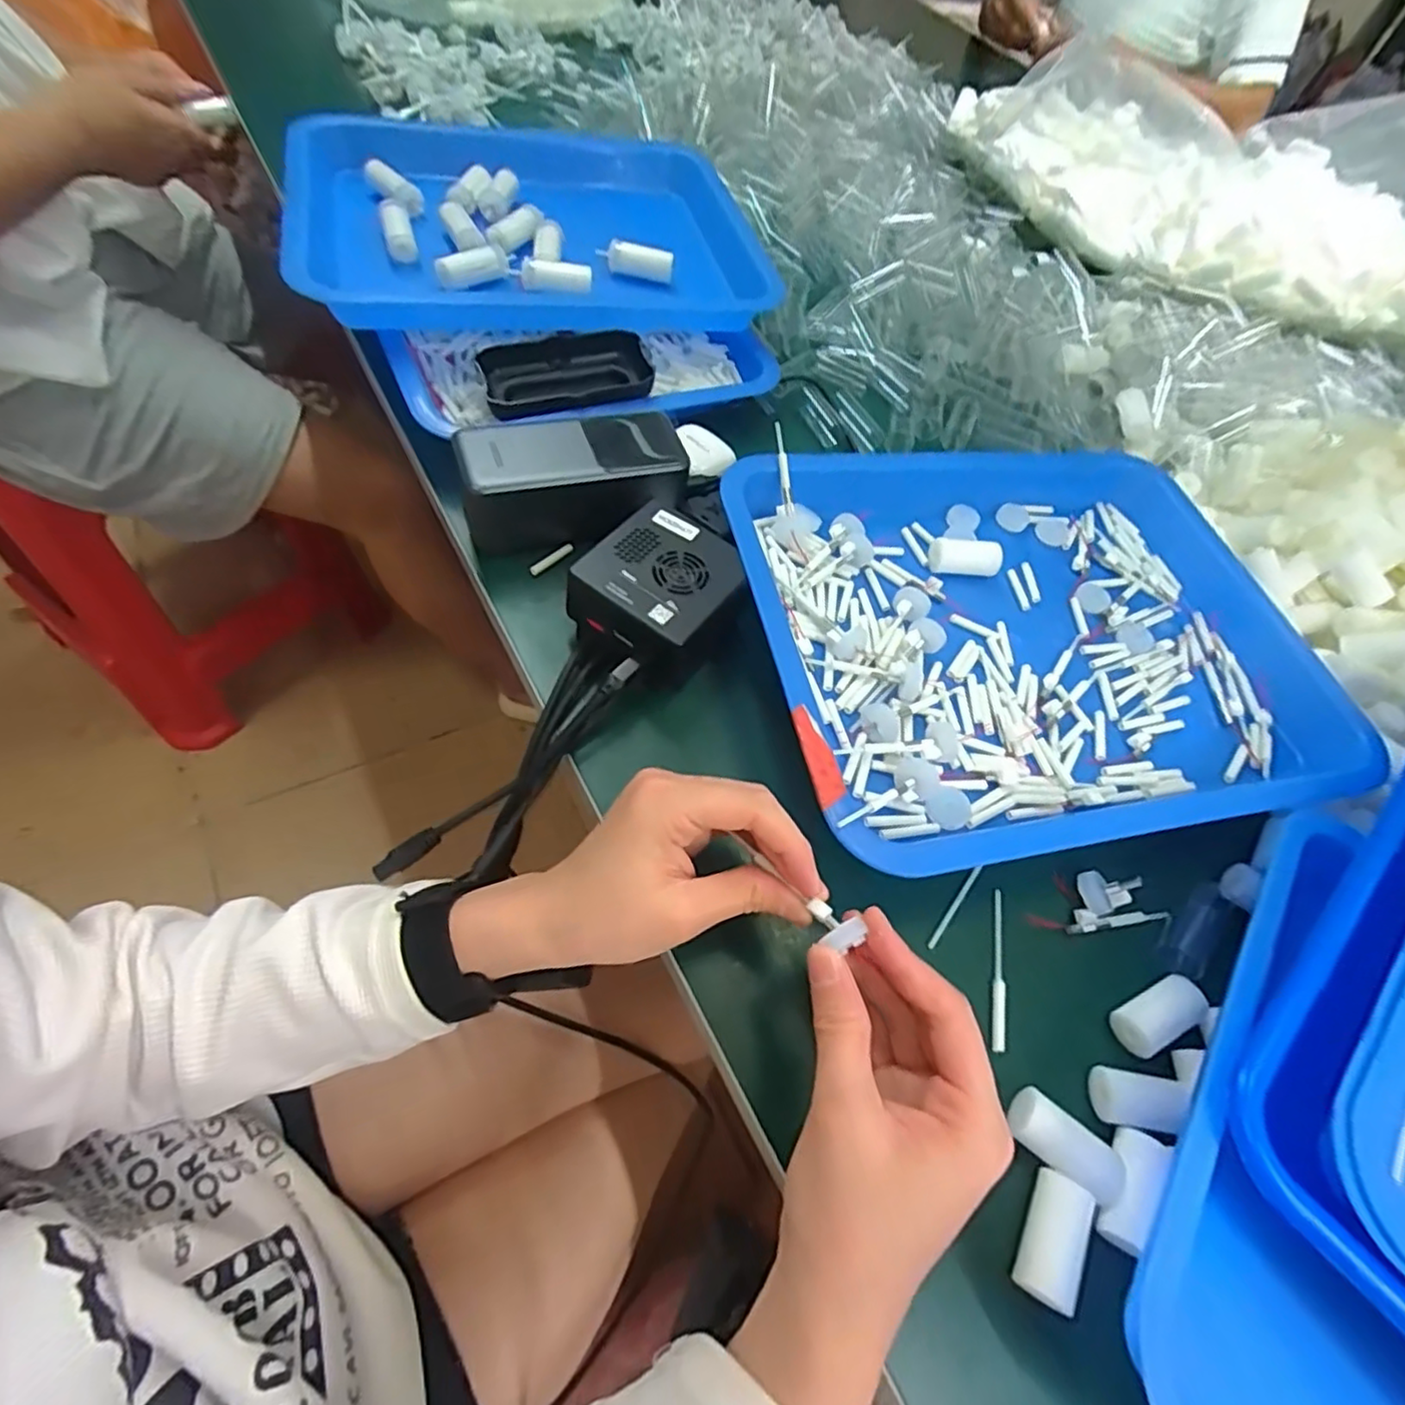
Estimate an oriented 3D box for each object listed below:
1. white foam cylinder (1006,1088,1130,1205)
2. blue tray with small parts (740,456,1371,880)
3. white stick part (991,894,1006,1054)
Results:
[{"bbox_3d":[0.148,0.180,0.268,0.047,0.016,0.022,37,60,13],"label":"white foam cylinder"},{"bbox_3d":[0.200,-0.054,0.382,0.348,0.047,0.269,-6,60,-14],"label":"blue tray with small parts"},{"bbox_3d":[0.139,0.124,0.310,0.006,0.004,0.072,17,57,0],"label":"white stick part"}]

